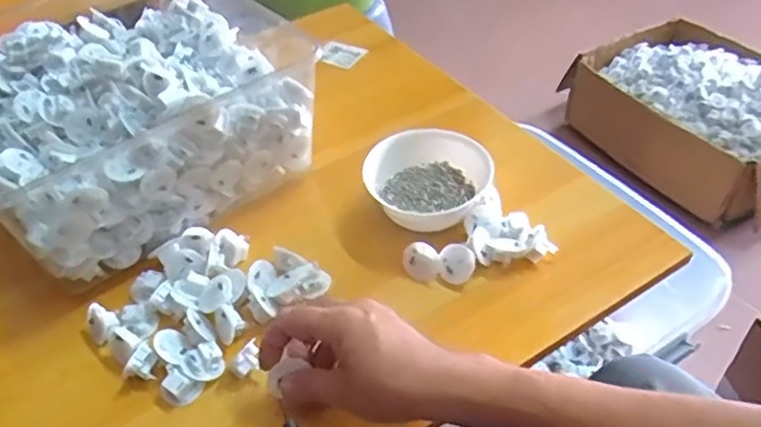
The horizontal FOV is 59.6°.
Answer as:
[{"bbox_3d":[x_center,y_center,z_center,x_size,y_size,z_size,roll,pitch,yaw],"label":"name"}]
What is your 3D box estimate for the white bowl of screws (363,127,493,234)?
[{"bbox_3d":[0.042,-0.031,0.637,0.108,0.054,0.100,-2,45,2],"label":"white bowl of screws"}]

